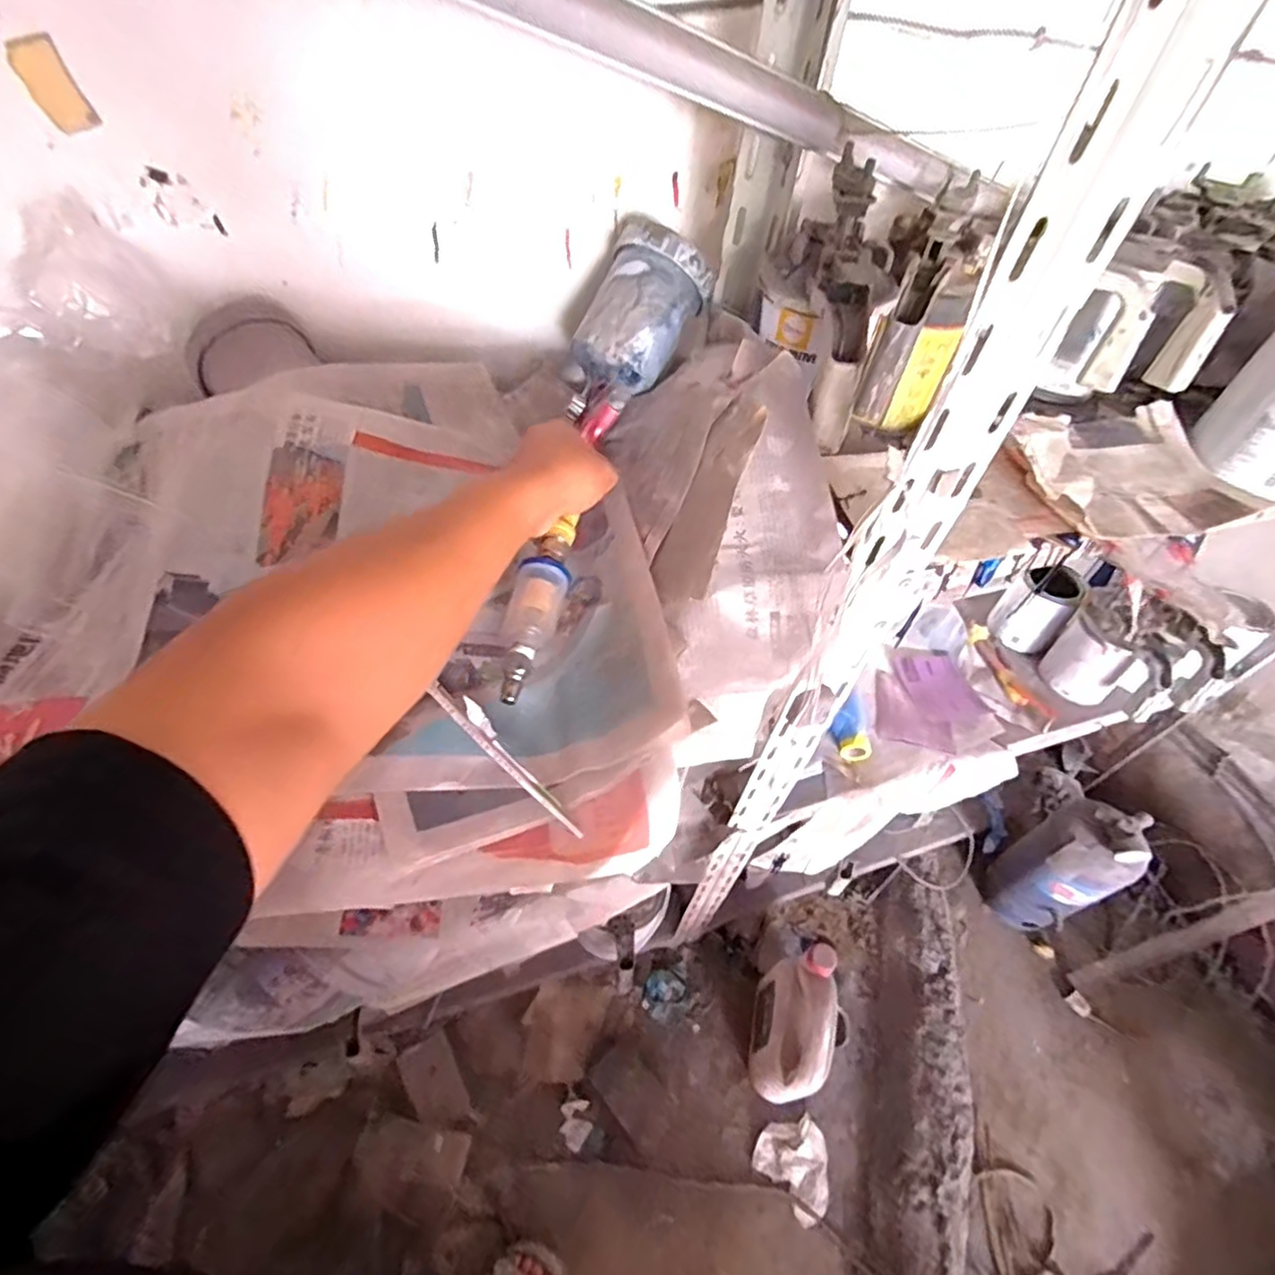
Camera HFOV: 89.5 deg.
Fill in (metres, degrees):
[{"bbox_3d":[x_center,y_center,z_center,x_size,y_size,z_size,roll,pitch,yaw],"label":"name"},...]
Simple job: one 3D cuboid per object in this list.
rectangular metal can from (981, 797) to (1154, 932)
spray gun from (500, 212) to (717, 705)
[{"bbox_3d":[0.834,0.456,1.271,0.118,0.387,0.126,19,50,10],"label":"rectangular metal can"},{"bbox_3d":[-0.036,-0.157,0.513,0.097,0.083,0.445,14,64,5],"label":"spray gun"}]

